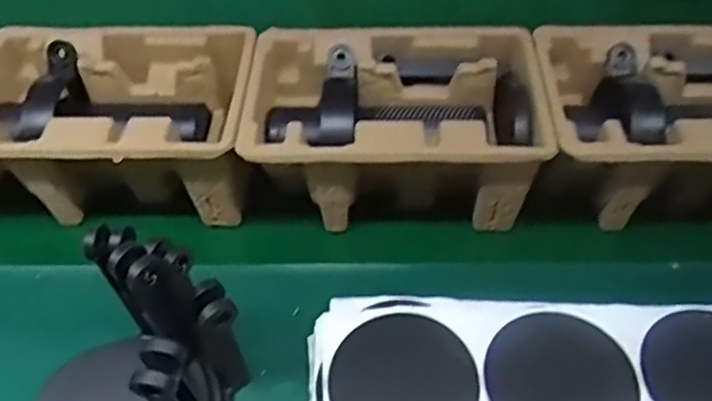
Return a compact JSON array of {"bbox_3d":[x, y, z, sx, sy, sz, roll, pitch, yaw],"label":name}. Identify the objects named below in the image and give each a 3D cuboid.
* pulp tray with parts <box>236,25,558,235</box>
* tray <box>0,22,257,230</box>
[{"bbox_3d":[0.028,-0.055,0.510,0.225,0.101,0.139,3,48,1],"label":"pulp tray with parts"},{"bbox_3d":[-0.201,-0.059,0.525,0.229,0.102,0.143,2,48,0],"label":"tray"}]

